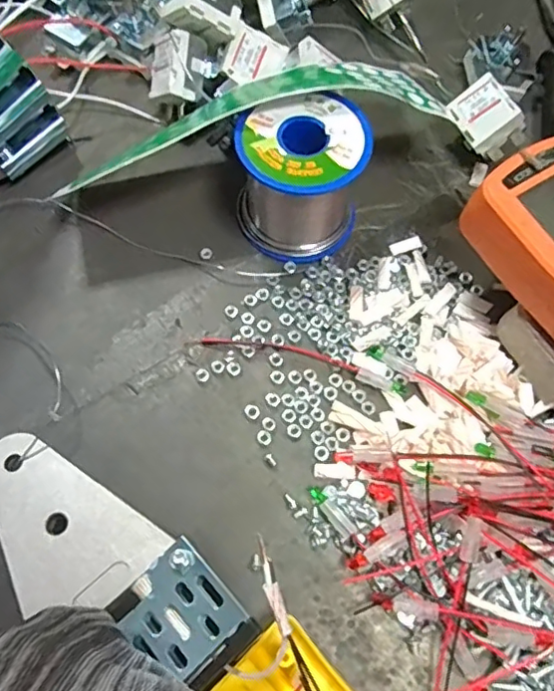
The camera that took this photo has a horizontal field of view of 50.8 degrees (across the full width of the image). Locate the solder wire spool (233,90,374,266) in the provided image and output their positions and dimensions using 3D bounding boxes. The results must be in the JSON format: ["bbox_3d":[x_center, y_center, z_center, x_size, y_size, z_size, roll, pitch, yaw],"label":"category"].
[{"bbox_3d":[0.012,-0.086,0.308,0.066,0.059,0.063,-1,67,-2],"label":"solder wire spool"}]

